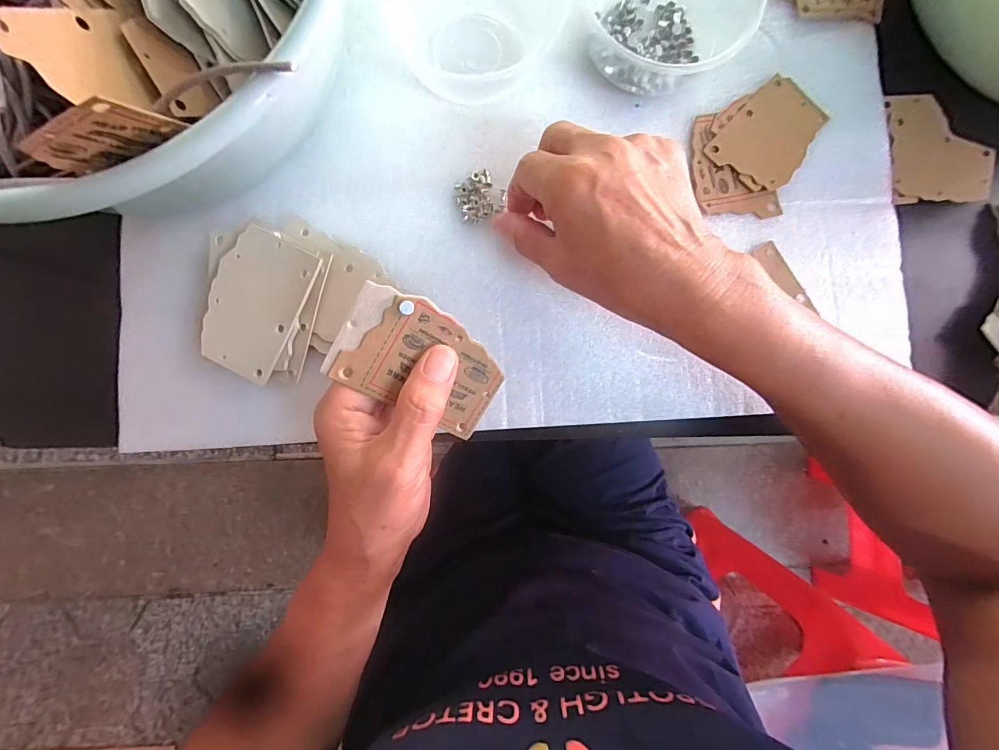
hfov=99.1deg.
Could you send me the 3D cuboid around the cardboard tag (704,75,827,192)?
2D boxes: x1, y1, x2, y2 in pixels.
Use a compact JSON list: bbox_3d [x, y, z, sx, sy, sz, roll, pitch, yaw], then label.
[{"bbox_3d":[0.185,-0.166,0.291,0.056,0.004,0.077,35,86,0],"label":"cardboard tag"}]

